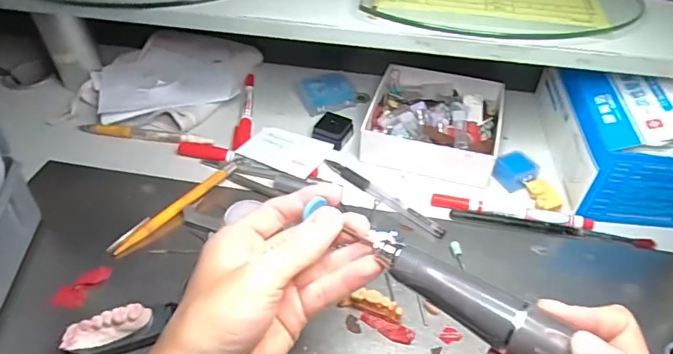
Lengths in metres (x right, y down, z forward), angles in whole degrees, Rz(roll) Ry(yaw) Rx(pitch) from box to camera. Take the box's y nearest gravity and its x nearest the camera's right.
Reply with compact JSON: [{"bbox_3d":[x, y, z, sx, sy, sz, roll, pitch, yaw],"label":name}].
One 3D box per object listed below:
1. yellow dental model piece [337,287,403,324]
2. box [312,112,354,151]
[{"bbox_3d":[0.026,0.092,0.343,0.045,0.015,0.013,15,47,13],"label":"yellow dental model piece"},{"bbox_3d":[-0.002,-0.049,0.484,0.034,0.014,0.033,24,49,21],"label":"box"}]

